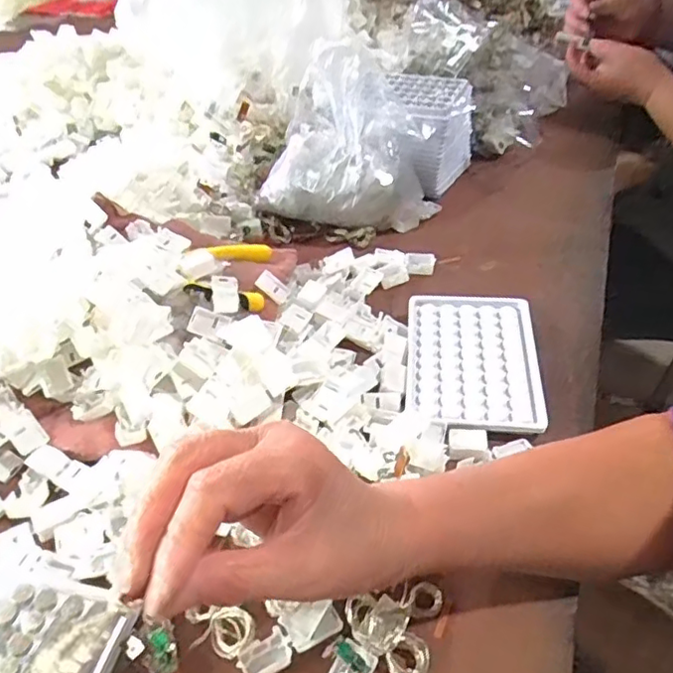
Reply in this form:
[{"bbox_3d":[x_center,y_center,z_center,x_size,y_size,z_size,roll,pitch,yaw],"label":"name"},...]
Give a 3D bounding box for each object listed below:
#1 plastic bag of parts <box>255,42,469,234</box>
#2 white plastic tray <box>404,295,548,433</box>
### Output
[{"bbox_3d":[0.037,-0.211,0.621,0.159,0.139,0.206,18,47,22],"label":"plastic bag of parts"},{"bbox_3d":[0.102,0.018,0.460,0.096,0.015,0.127,3,43,7],"label":"white plastic tray"}]

